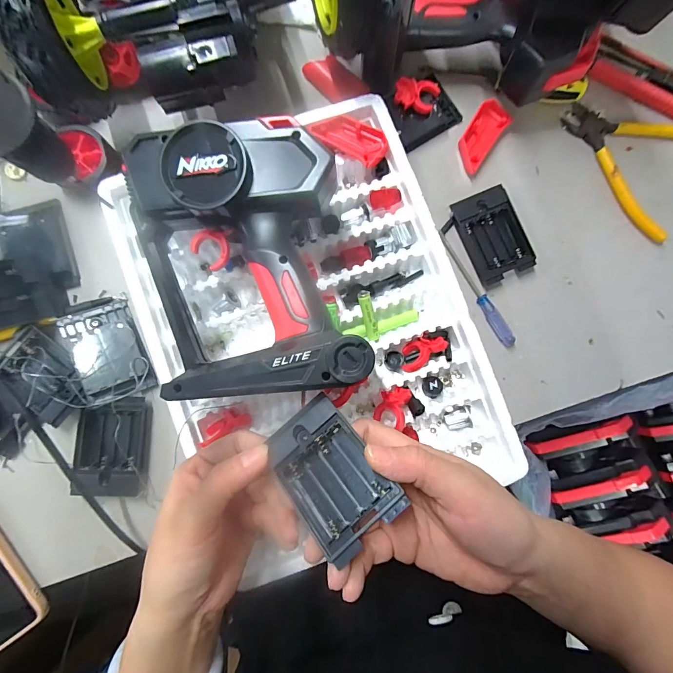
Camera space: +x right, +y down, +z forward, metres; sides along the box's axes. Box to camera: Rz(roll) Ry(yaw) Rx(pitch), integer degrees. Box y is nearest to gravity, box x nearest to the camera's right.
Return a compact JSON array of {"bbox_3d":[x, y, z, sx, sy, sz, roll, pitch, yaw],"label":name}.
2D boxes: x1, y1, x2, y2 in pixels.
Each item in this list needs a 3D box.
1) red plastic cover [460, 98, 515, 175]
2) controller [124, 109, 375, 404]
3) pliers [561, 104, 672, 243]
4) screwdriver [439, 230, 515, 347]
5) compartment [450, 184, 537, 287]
[{"bbox_3d":[0.137,-0.191,0.341,0.032,0.014,0.069,36,86,0],"label":"red plastic cover"},{"bbox_3d":[-0.061,-0.052,0.237,0.137,0.061,0.181,-11,87,-3],"label":"controller"},{"bbox_3d":[0.302,-0.181,0.346,0.109,0.011,0.150,-38,88,-4],"label":"pliers"},{"bbox_3d":[0.131,-0.044,0.333,0.013,0.008,0.124,-31,88,-4],"label":"screwdriver"},{"bbox_3d":[0.148,-0.095,0.336,0.055,0.014,0.080,-24,88,-3],"label":"compartment"}]

